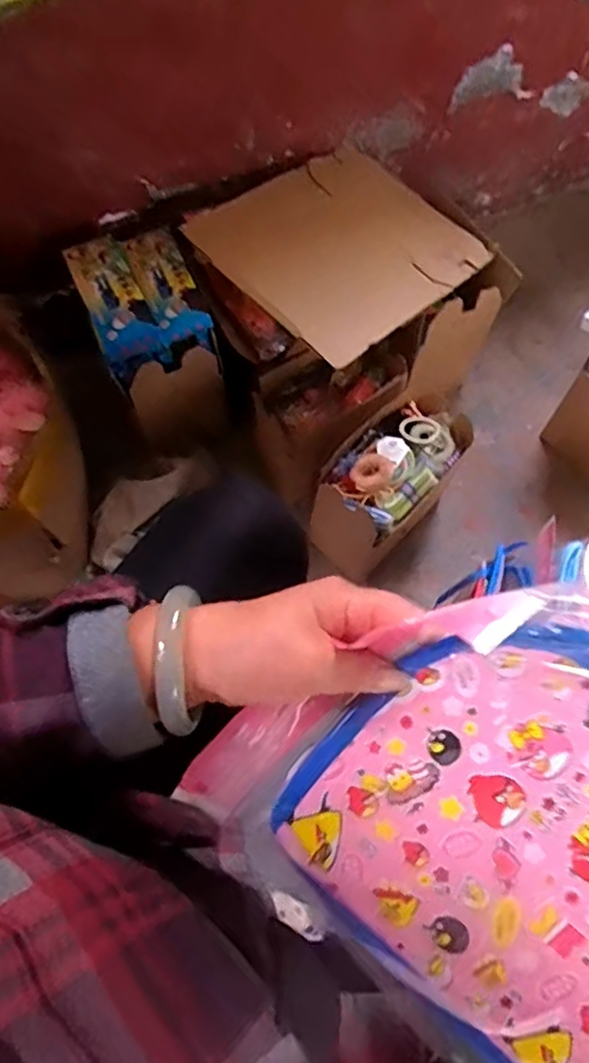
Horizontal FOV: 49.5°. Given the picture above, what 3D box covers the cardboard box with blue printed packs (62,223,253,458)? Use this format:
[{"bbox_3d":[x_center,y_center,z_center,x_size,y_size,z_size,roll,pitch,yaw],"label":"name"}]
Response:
[{"bbox_3d":[-0.193,-0.260,0.876,0.157,0.181,0.223,-30,69,-16],"label":"cardboard box with blue printed packs"}]

